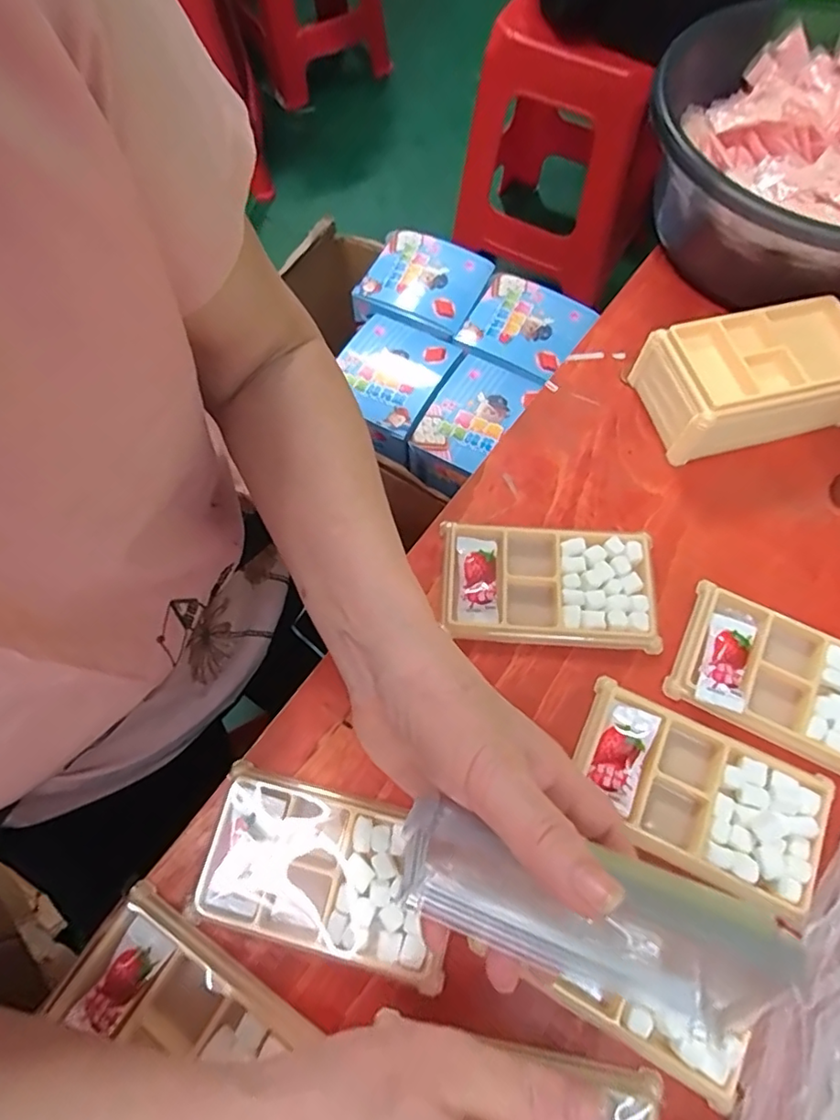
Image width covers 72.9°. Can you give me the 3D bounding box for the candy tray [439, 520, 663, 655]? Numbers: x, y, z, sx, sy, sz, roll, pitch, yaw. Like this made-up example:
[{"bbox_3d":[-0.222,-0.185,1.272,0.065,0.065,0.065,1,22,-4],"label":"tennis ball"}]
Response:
[{"bbox_3d":[0.081,0.017,0.363,0.131,0.015,0.072,4,68,3],"label":"candy tray"}]

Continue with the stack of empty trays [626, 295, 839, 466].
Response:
[{"bbox_3d":[0.230,-0.126,0.395,0.135,0.055,0.077,-13,68,-4],"label":"stack of empty trays"}]

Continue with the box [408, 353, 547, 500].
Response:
[{"bbox_3d":[0.067,-0.176,0.761,0.121,0.059,0.187,31,72,13],"label":"box"}]

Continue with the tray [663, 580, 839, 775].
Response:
[{"bbox_3d":[0.220,0.072,0.332,0.128,0.014,0.075,25,71,13],"label":"tray"}]

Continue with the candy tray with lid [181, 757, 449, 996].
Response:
[{"bbox_3d":[-0.051,0.165,0.305,0.134,0.013,0.078,14,69,7],"label":"candy tray with lid"}]

